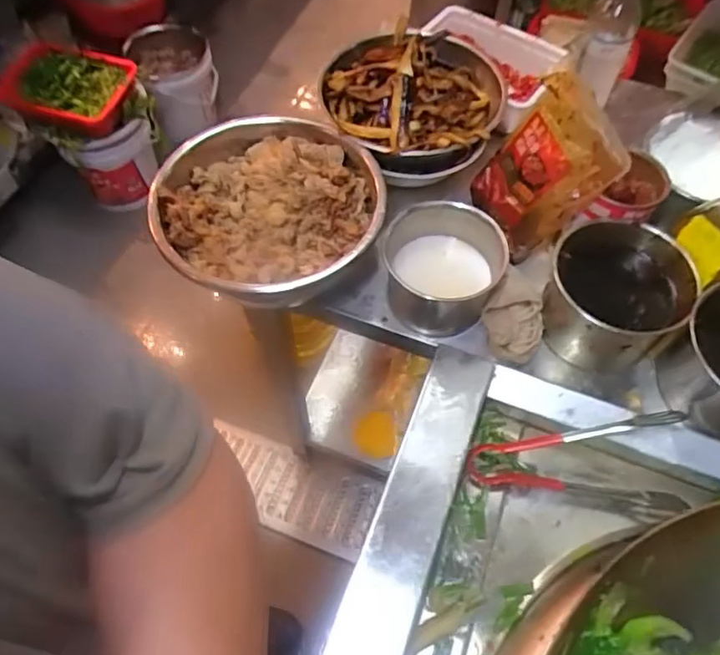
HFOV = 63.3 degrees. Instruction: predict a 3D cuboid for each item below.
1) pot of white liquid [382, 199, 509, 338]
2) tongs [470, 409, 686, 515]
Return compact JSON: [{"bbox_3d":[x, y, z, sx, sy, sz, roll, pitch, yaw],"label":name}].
[{"bbox_3d":[0.098,-0.069,0.694,0.134,0.090,0.130,1,60,-1],"label":"pot of white liquid"},{"bbox_3d":[0.238,0.155,0.622,0.222,0.080,0.091,-6,60,-5],"label":"tongs"}]

